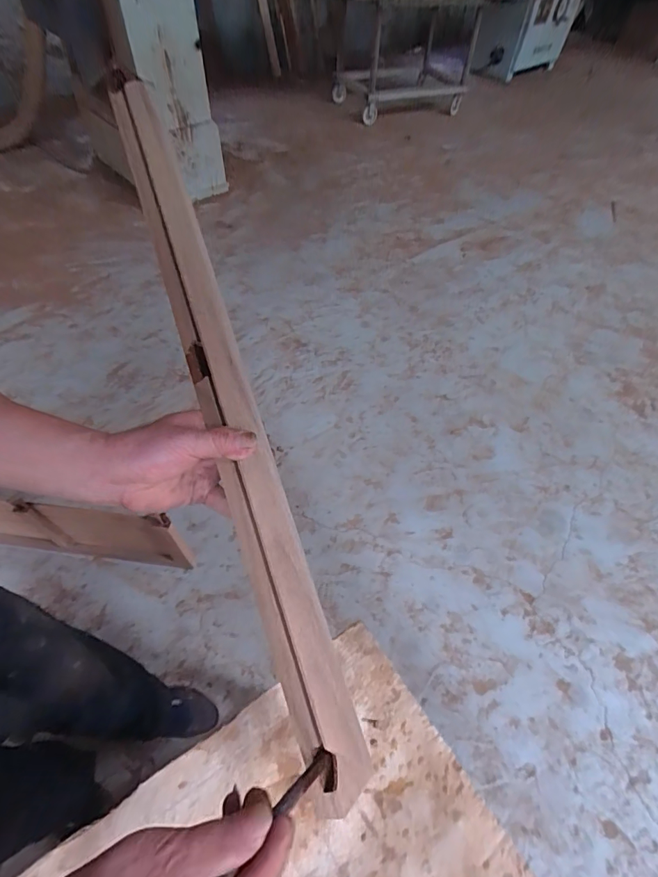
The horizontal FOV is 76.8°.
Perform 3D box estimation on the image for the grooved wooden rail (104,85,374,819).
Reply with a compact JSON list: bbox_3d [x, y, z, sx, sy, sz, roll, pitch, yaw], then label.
[{"bbox_3d":[-0.091,-0.036,0.366,0.050,0.032,0.642,-17,79,-14],"label":"grooved wooden rail"}]

